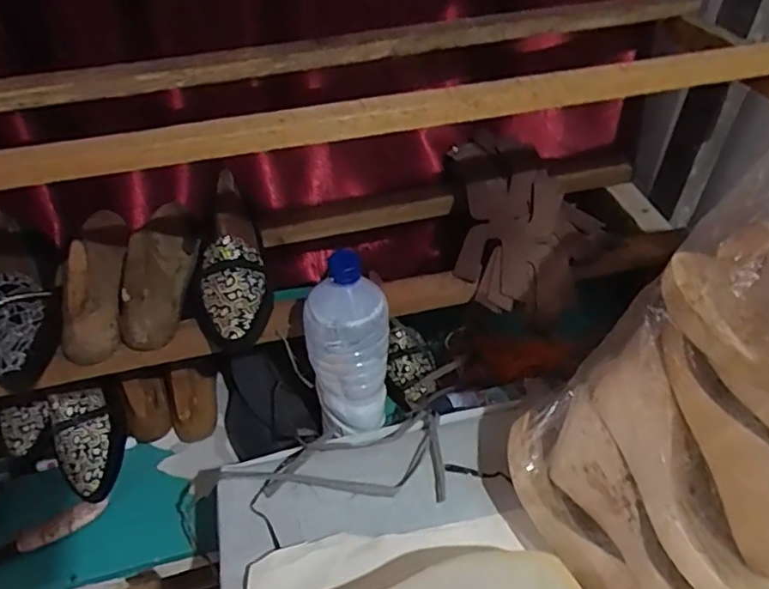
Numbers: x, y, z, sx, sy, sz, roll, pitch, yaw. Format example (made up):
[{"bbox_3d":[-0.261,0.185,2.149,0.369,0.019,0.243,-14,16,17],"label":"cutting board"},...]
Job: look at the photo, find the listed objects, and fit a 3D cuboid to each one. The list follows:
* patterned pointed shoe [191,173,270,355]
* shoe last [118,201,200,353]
[{"bbox_3d":[-0.181,-0.043,0.676,0.078,0.098,0.227,-10,44,-9],"label":"patterned pointed shoe"},{"bbox_3d":[-0.248,-0.034,0.655,0.048,0.087,0.172,-2,43,-2],"label":"shoe last"}]

